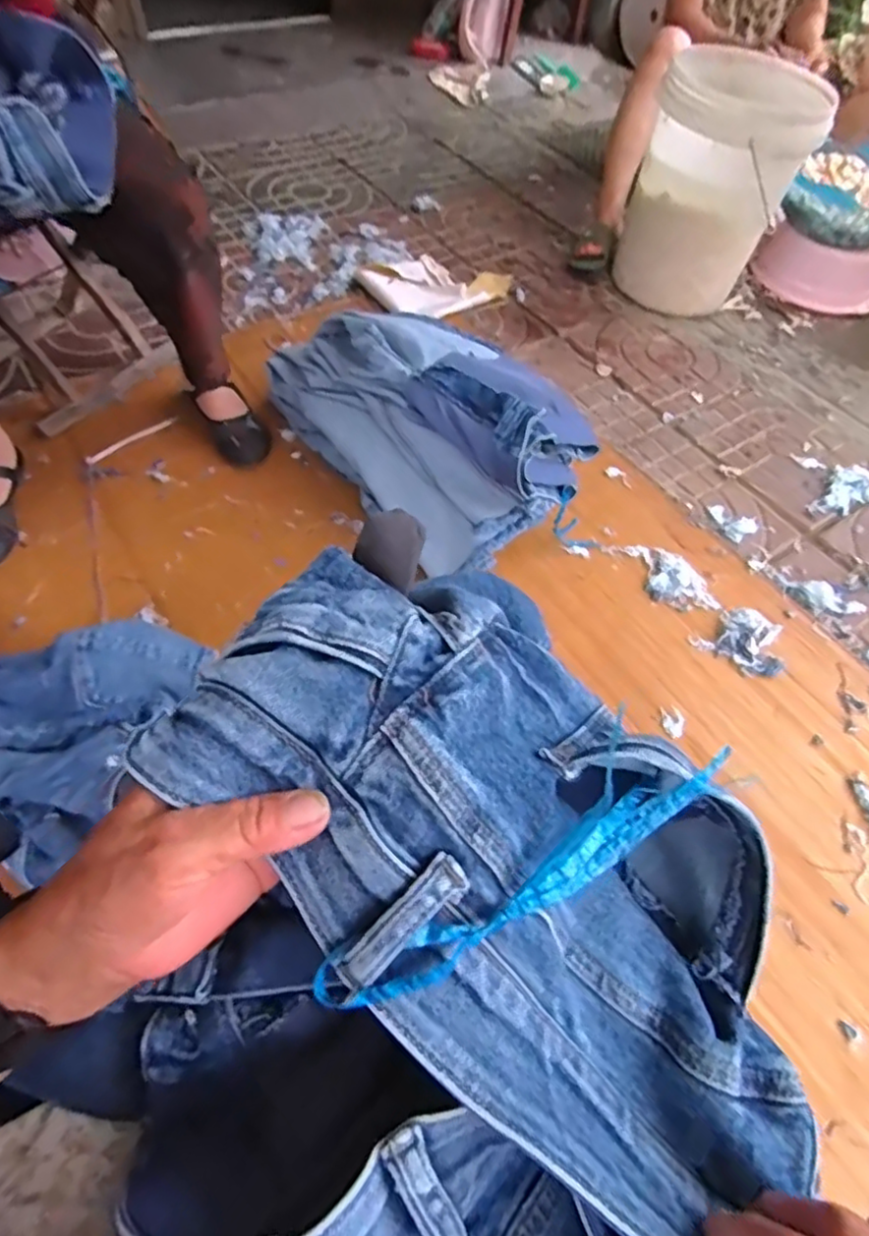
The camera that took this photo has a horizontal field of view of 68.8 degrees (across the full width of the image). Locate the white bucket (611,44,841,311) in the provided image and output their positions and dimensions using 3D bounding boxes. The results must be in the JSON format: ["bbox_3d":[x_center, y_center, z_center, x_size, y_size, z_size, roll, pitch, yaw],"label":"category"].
[{"bbox_3d":[0.594,-0.913,1.362,0.315,0.396,0.319,22,57,11],"label":"white bucket"}]

